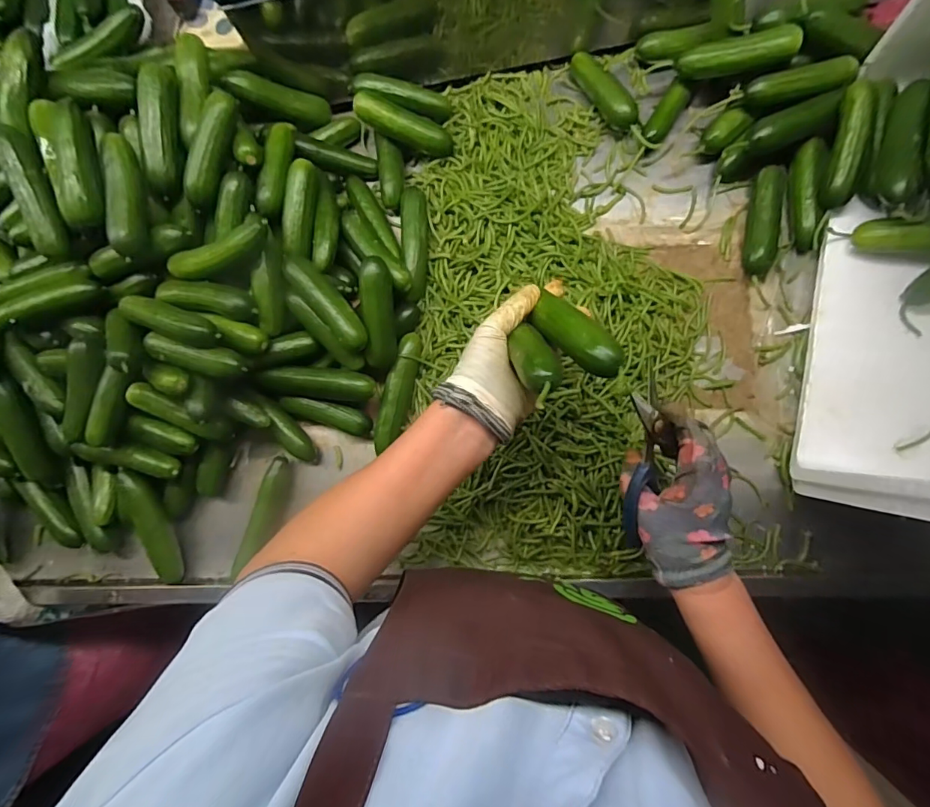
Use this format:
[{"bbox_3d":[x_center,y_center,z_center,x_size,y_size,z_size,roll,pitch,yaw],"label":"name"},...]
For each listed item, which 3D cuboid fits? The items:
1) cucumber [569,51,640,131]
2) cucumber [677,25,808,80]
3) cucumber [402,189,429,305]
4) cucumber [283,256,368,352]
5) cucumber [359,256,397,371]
[{"bbox_3d":[0.156,-0.351,0.523,0.027,0.029,0.104,-31,82,4],"label":"cucumber"},{"bbox_3d":[0.272,-0.353,0.465,0.106,0.026,0.032,2,85,25],"label":"cucumber"},{"bbox_3d":[-0.055,-0.176,0.517,0.027,0.021,0.126,-3,84,7],"label":"cucumber"},{"bbox_3d":[-0.140,-0.102,0.466,0.031,0.029,0.110,-43,81,2],"label":"cucumber"},{"bbox_3d":[-0.089,-0.089,0.481,0.028,0.032,0.115,2,113,8],"label":"cucumber"}]

